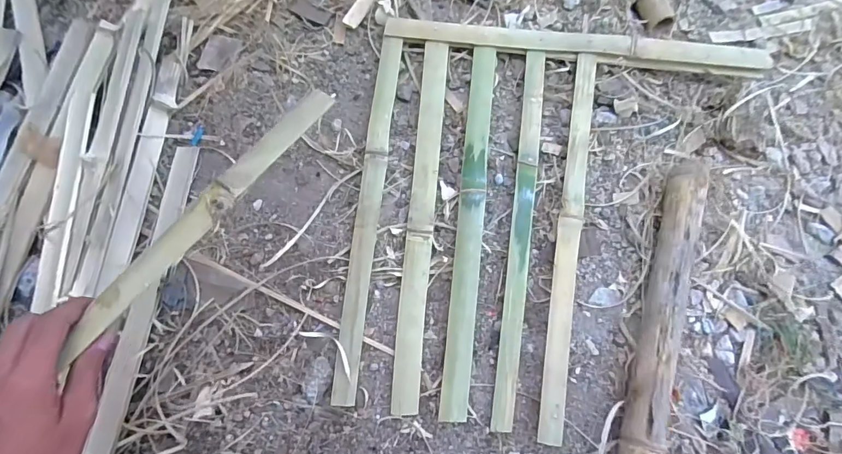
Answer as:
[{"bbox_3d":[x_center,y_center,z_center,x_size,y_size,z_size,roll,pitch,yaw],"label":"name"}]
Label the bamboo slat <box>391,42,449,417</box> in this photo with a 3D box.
[{"bbox_3d":[0.002,-0.019,0.529,0.032,0.006,0.464,5,77,0],"label":"bamboo slat"}]

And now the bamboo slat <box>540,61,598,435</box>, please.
[{"bbox_3d":[0.176,0.003,0.510,0.029,0.008,0.466,8,77,4],"label":"bamboo slat"}]

